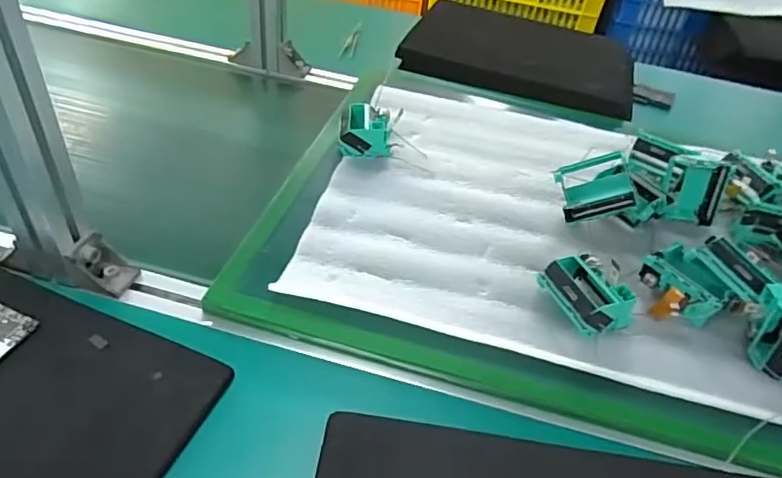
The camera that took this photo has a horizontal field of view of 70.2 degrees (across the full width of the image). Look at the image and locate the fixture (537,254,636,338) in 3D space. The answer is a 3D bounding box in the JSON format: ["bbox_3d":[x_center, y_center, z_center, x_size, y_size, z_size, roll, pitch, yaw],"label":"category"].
[{"bbox_3d":[0.166,0.048,0.473,0.062,0.037,0.068,-10,46,-19],"label":"fixture"}]

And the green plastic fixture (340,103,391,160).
[{"bbox_3d":[-0.028,-0.126,0.639,0.062,0.036,0.076,6,43,-3],"label":"green plastic fixture"}]

